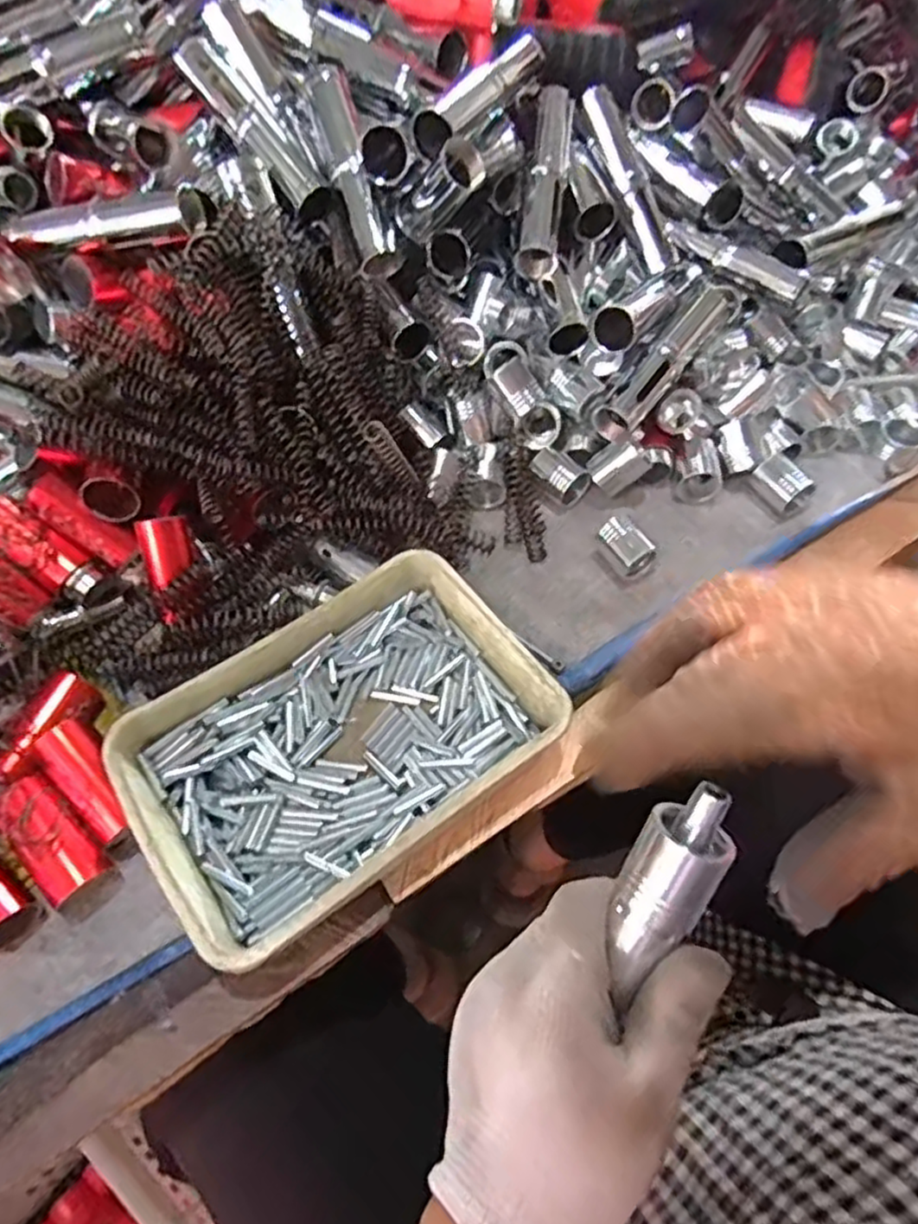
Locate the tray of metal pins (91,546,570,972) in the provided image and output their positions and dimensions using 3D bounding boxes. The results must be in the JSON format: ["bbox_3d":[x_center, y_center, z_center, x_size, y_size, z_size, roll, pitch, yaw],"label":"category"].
[{"bbox_3d":[-0.060,0.063,0.357,0.198,0.043,0.139,-32,65,-19],"label":"tray of metal pins"}]

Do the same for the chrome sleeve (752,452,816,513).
[{"bbox_3d":[0.216,-0.086,0.465,0.020,0.027,0.036,-28,64,-17],"label":"chrome sleeve"}]

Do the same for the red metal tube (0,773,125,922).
[{"bbox_3d":[-0.193,0.112,0.330,0.029,0.023,0.071,-37,88,-21],"label":"red metal tube"}]

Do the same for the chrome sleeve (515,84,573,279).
[{"bbox_3d":[0.058,-0.286,0.453,0.023,0.029,0.131,8,81,4],"label":"chrome sleeve"}]

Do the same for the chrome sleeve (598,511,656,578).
[{"bbox_3d":[0.104,-0.042,0.436,0.021,0.024,0.035,-25,63,-16],"label":"chrome sleeve"}]

